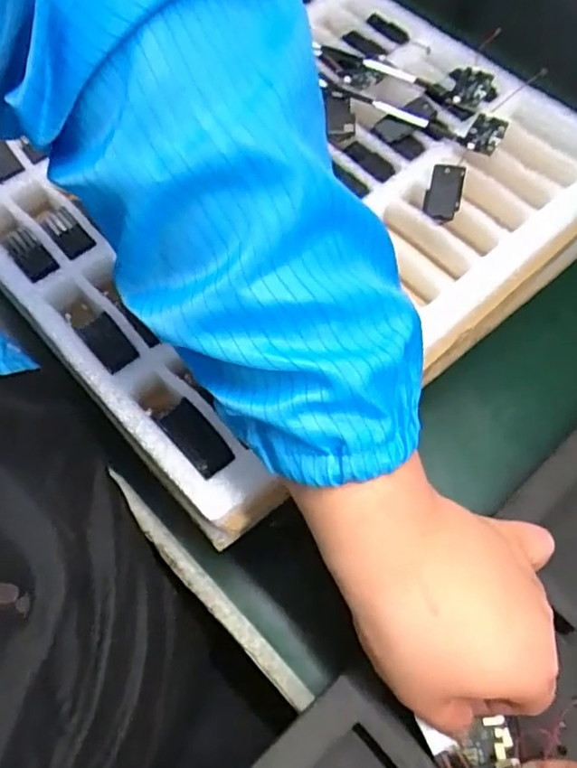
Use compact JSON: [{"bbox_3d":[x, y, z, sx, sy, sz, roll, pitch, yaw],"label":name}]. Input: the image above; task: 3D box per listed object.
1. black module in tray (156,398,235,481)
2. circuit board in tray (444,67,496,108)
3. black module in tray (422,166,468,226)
[{"bbox_3d":[-0.045,0.027,0.302,0.021,0.007,0.042,-38,70,-16],"label":"black module in tray"},{"bbox_3d":[0.124,-0.199,0.405,0.032,0.007,0.036,13,66,7],"label":"circuit board in tray"},{"bbox_3d":[0.095,-0.117,0.367,0.021,0.004,0.043,14,66,7],"label":"black module in tray"}]

